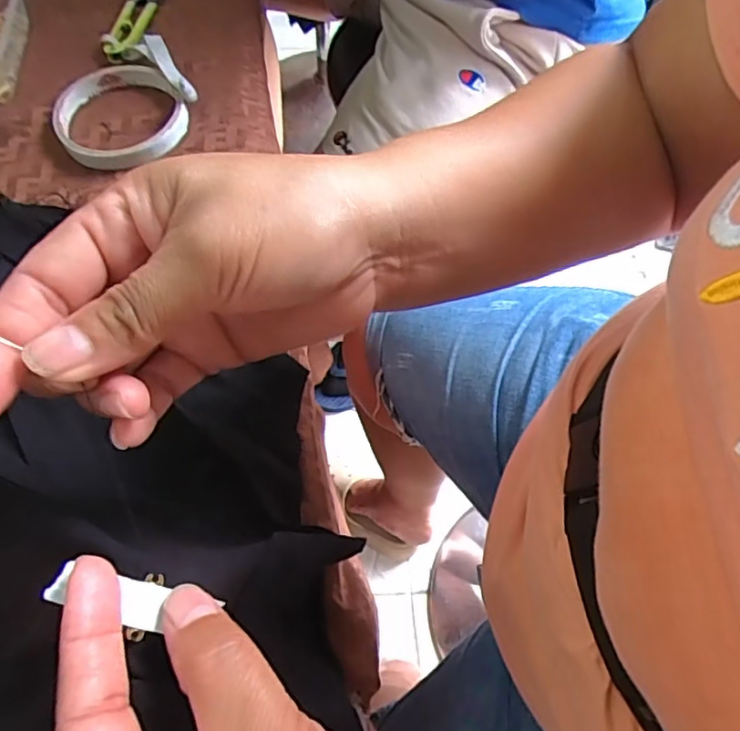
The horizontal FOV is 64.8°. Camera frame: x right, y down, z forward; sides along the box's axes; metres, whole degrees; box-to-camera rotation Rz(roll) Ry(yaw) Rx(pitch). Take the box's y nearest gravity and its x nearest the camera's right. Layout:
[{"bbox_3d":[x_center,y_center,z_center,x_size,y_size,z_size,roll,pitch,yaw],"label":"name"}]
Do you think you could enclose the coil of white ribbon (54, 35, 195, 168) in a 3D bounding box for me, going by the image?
[{"bbox_3d":[-0.162,-0.171,0.385,0.090,0.019,0.092,0,64,0],"label":"coil of white ribbon"}]

